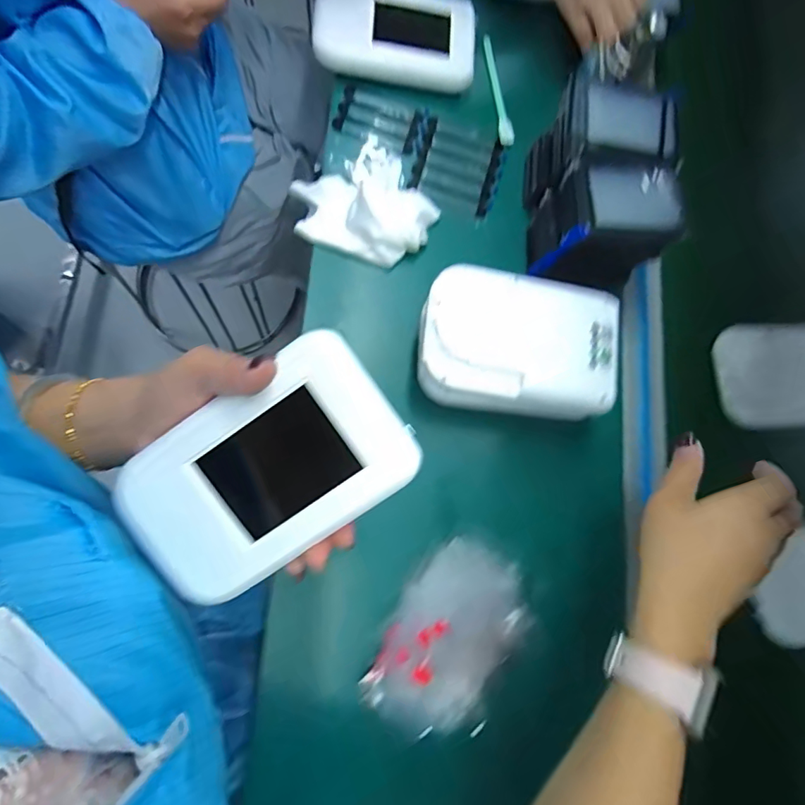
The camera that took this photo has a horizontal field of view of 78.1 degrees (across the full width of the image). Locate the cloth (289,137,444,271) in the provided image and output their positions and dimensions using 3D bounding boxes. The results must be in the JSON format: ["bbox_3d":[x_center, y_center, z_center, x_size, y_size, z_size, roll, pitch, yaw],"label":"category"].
[{"bbox_3d":[-0.037,-0.177,0.455,0.115,0.031,0.114,-31,79,-8],"label":"cloth"}]

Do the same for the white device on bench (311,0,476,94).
[{"bbox_3d":[-0.005,-0.358,0.479,0.155,0.017,0.091,5,91,-10],"label":"white device on bench"}]

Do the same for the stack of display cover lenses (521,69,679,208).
[{"bbox_3d":[0.172,-0.214,0.431,0.098,0.080,0.076,7,77,0],"label":"stack of display cover lenses"}]

